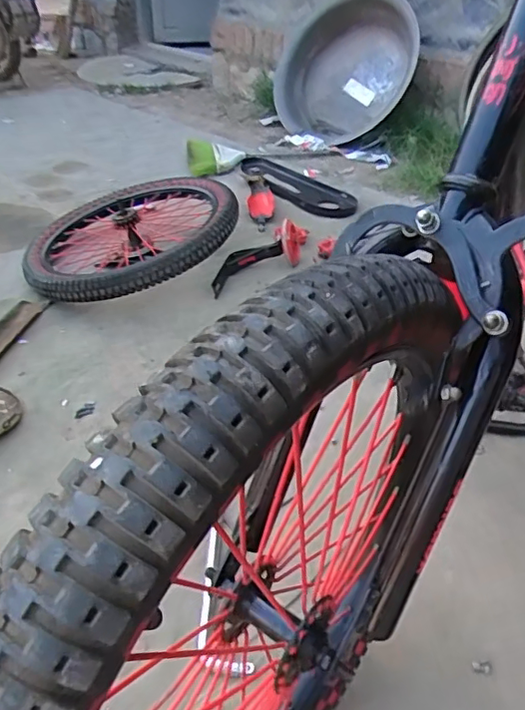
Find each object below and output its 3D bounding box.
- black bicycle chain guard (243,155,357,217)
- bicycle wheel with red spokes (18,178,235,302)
[{"bbox_3d":[0.098,-0.548,1.773,0.226,0.030,0.546,-14,40,-21],"label":"black bicycle chain guard"},{"bbox_3d":[-0.306,-0.269,1.285,0.455,0.084,0.470,-11,37,8],"label":"bicycle wheel with red spokes"}]

